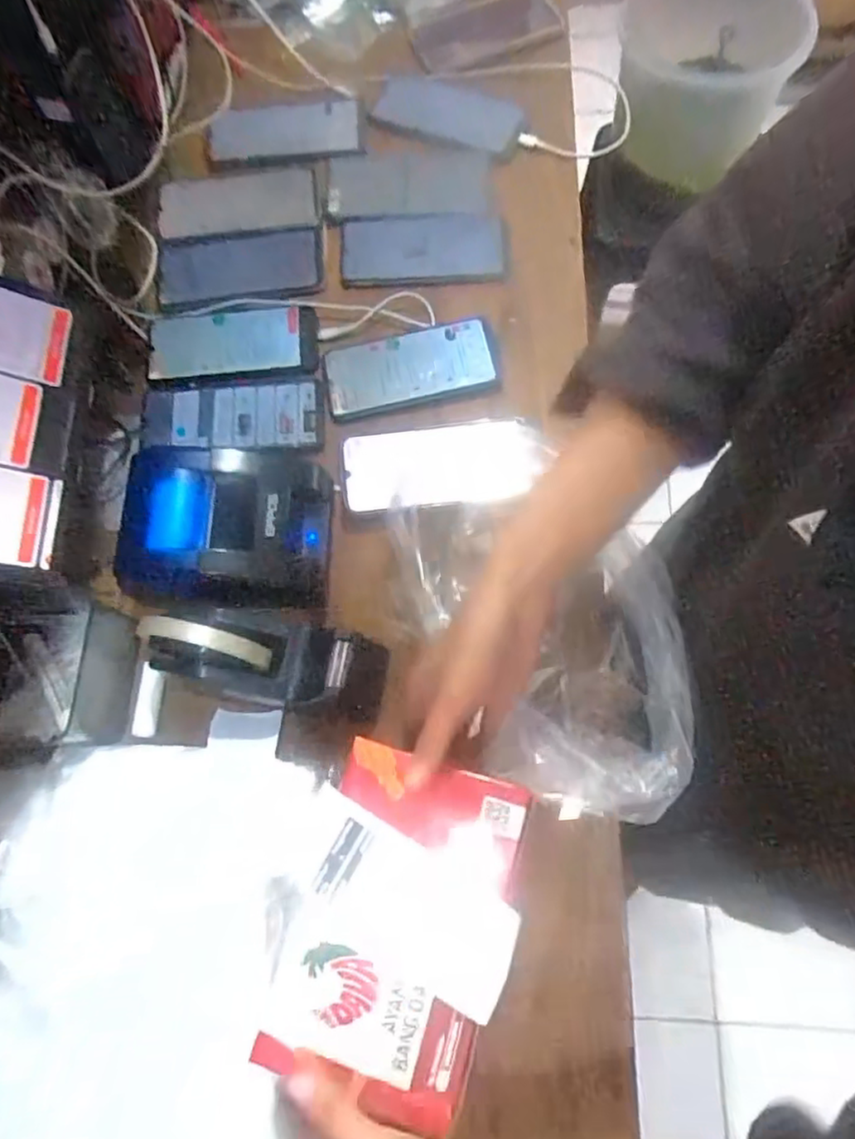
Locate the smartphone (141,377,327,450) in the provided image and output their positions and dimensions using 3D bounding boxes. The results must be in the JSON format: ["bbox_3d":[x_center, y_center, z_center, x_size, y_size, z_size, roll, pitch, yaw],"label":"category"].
[{"bbox_3d":[-0.177,-0.141,0.602,0.164,0.012,0.075,-5,72,3],"label":"smartphone"}]

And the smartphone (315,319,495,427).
[{"bbox_3d":[-0.018,-0.187,0.615,0.153,0.009,0.078,-14,69,2],"label":"smartphone"}]

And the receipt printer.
[{"bbox_3d":[-0.161,-0.029,0.530,0.157,0.067,0.125,-2,72,4],"label":"receipt printer"}]

